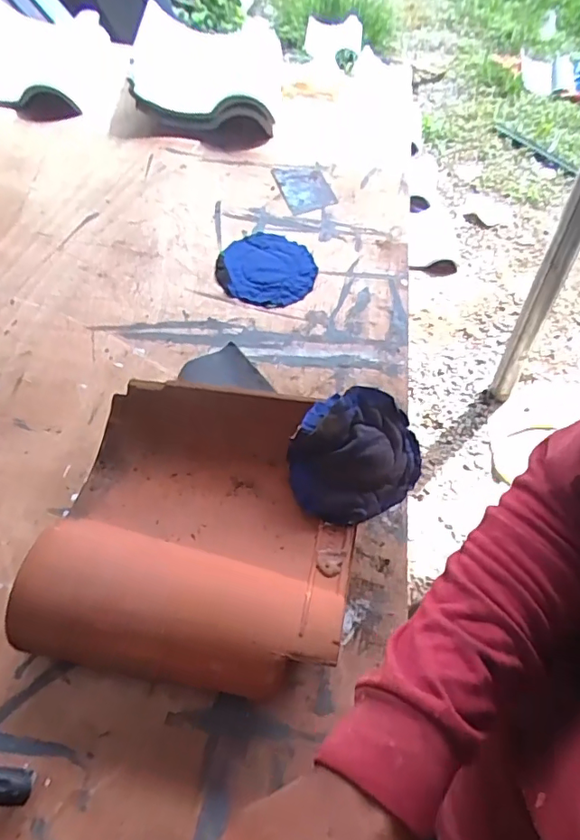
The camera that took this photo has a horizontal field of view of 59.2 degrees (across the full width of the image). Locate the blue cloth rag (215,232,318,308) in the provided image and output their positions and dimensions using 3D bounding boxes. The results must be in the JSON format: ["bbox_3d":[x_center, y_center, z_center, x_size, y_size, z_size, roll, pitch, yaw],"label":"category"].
[{"bbox_3d":[-0.039,-0.262,0.875,0.166,0.009,0.169,13,57,6],"label":"blue cloth rag"}]

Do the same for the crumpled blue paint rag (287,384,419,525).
[{"bbox_3d":[0.074,0.038,0.570,0.146,0.079,0.117,-26,56,-16],"label":"crumpled blue paint rag"}]

